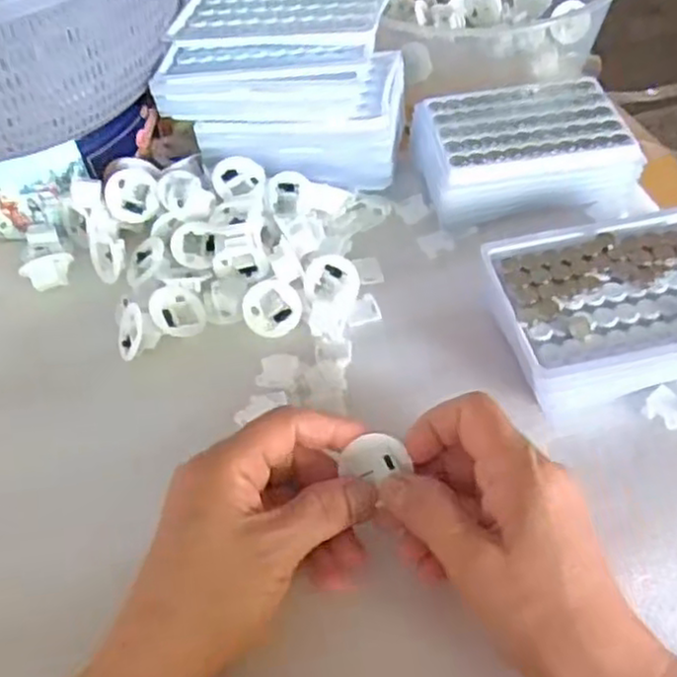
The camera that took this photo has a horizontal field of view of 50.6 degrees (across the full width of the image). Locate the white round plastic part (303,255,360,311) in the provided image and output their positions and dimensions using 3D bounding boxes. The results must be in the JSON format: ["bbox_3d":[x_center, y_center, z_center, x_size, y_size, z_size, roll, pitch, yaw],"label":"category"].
[{"bbox_3d":[-0.003,-0.033,0.417,0.032,0.006,0.030,14,95,19],"label":"white round plastic part"}]

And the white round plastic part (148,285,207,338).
[{"bbox_3d":[-0.092,-0.016,0.412,0.033,0.006,0.031,7,61,-34],"label":"white round plastic part"}]

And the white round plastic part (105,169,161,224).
[{"bbox_3d":[-0.131,-0.091,0.459,0.032,0.033,0.021,-17,14,-8],"label":"white round plastic part"}]

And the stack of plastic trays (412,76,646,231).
[{"bbox_3d":[0.120,-0.126,0.475,0.130,0.035,0.094,-9,51,-2],"label":"stack of plastic trays"}]

